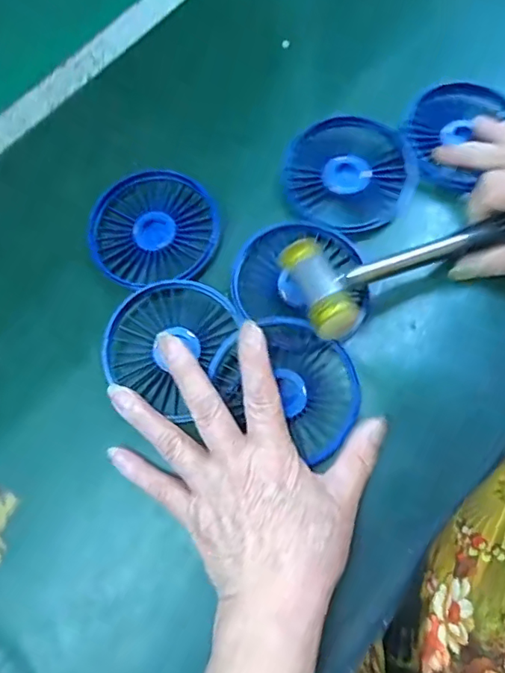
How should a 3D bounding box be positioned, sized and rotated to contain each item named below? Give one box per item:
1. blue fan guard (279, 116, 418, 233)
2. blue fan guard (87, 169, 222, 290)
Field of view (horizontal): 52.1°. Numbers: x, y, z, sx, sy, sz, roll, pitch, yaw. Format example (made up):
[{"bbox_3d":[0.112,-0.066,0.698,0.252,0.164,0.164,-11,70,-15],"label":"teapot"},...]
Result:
[{"bbox_3d":[0.066,-0.111,0.357,0.089,0.010,0.083,-1,71,3],"label":"blue fan guard"},{"bbox_3d":[-0.067,-0.073,0.352,0.086,0.014,0.080,-1,71,3],"label":"blue fan guard"}]

